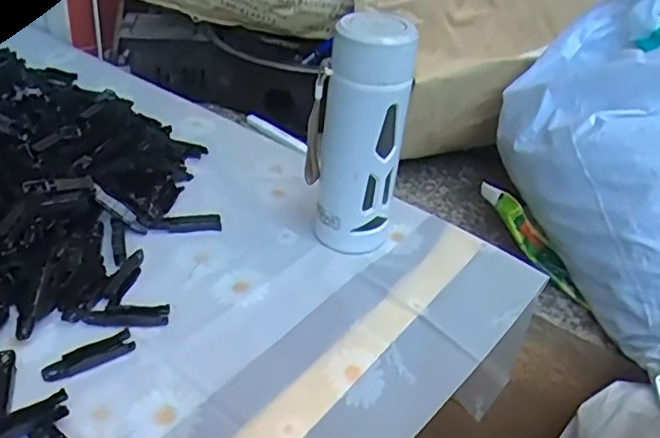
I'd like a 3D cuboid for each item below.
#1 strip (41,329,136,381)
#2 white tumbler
[{"bbox_3d":[-0.179,0.102,0.456,0.065,0.005,0.020,-15,40,-30],"label":"strip"},{"bbox_3d":[0.024,-0.069,0.547,0.064,0.205,0.066,6,34,-4],"label":"white tumbler"}]

